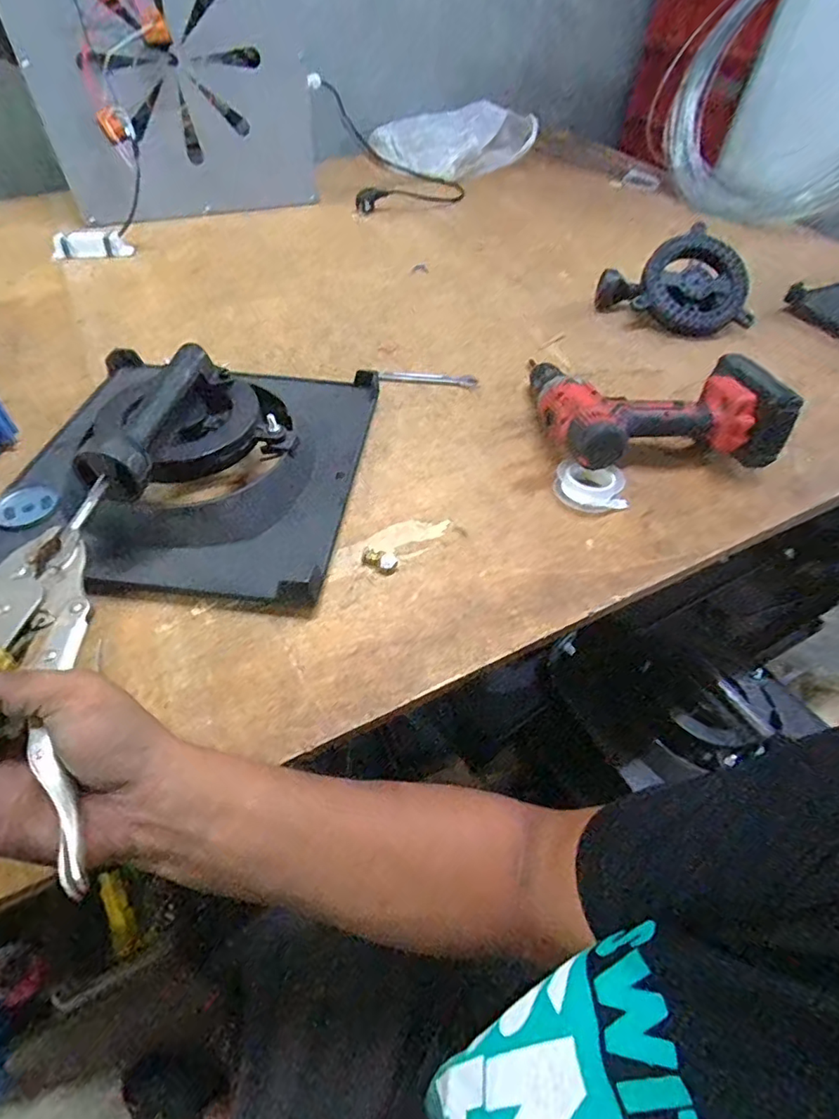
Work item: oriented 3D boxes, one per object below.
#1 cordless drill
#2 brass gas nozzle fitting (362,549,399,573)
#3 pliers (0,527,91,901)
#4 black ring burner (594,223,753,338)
[{"bbox_3d":[0.227,-0.163,0.547,0.207,0.085,0.176,-4,51,-6],"label":"cordless drill"},{"bbox_3d":[-0.033,-0.001,0.445,0.031,0.011,0.014,22,53,15],"label":"brass gas nozzle fitting"},{"bbox_3d":[-0.201,0.061,0.278,0.081,0.017,0.199,-7,51,-8],"label":"pliers"},{"bbox_3d":[0.339,-0.362,0.712,0.197,0.090,0.112,15,52,10],"label":"black ring burner"}]

